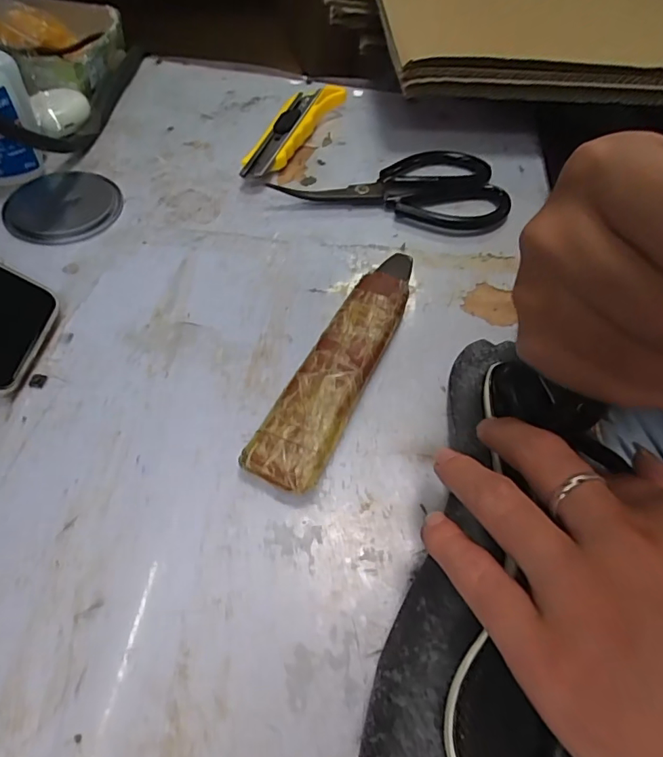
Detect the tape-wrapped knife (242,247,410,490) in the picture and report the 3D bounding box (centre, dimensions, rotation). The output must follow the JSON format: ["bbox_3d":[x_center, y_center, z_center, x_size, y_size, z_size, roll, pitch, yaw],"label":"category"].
[{"bbox_3d":[0.011,-0.015,0.301,0.038,0.019,0.185,24,57,12],"label":"tape-wrapped knife"}]

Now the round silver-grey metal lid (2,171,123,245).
[{"bbox_3d":[-0.199,-0.130,0.372,0.078,0.005,0.080,2,55,-3],"label":"round silver-grey metal lid"}]

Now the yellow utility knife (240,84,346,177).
[{"bbox_3d":[-0.037,-0.215,0.433,0.037,0.022,0.147,24,57,12],"label":"yellow utility knife"}]

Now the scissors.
[{"bbox_3d":[0.048,-0.152,0.399,0.172,0.014,0.094,-3,55,-7],"label":"scissors"}]

